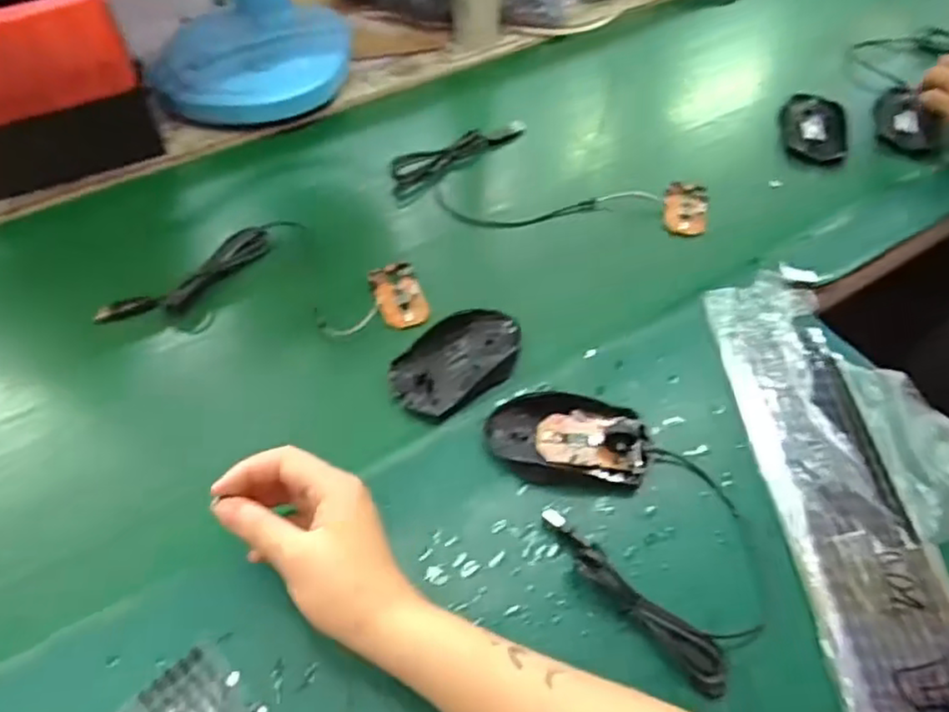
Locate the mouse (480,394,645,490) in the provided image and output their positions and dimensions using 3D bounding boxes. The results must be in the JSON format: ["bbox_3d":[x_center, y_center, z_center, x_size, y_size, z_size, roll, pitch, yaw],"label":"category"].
[{"bbox_3d":[0.064,0.054,0.467,0.107,0.024,0.071,5,52,2],"label":"mouse"}]

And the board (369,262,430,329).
[{"bbox_3d":[-0.062,-0.050,0.557,0.038,0.012,0.066,-16,55,-14],"label":"board"}]

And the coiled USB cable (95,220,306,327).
[{"bbox_3d":[-0.227,-0.070,0.567,0.040,0.018,0.178,39,61,25],"label":"coiled USB cable"}]

